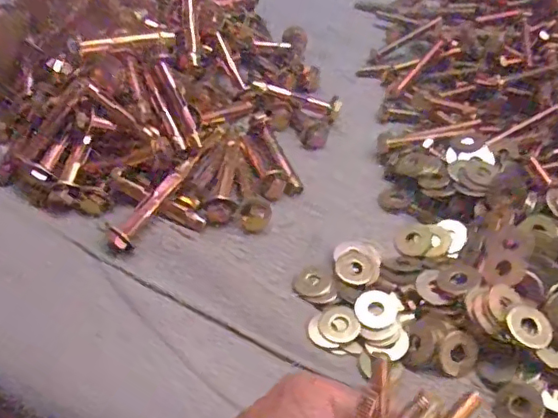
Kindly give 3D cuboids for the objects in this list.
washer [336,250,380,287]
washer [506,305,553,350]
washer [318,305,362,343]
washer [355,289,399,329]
[{"bbox_3d":[0.043,0.031,0.306,0.023,0.004,0.023,2,46,-2],"label":"washer"},{"bbox_3d":[0.115,0.055,0.261,0.019,0.005,0.021,-14,66,-10],"label":"washer"},{"bbox_3d":[0.031,0.058,0.286,0.021,0.004,0.020,-5,52,7],"label":"washer"},{"bbox_3d":[0.050,0.051,0.287,0.021,0.004,0.021,-2,54,3],"label":"washer"}]

